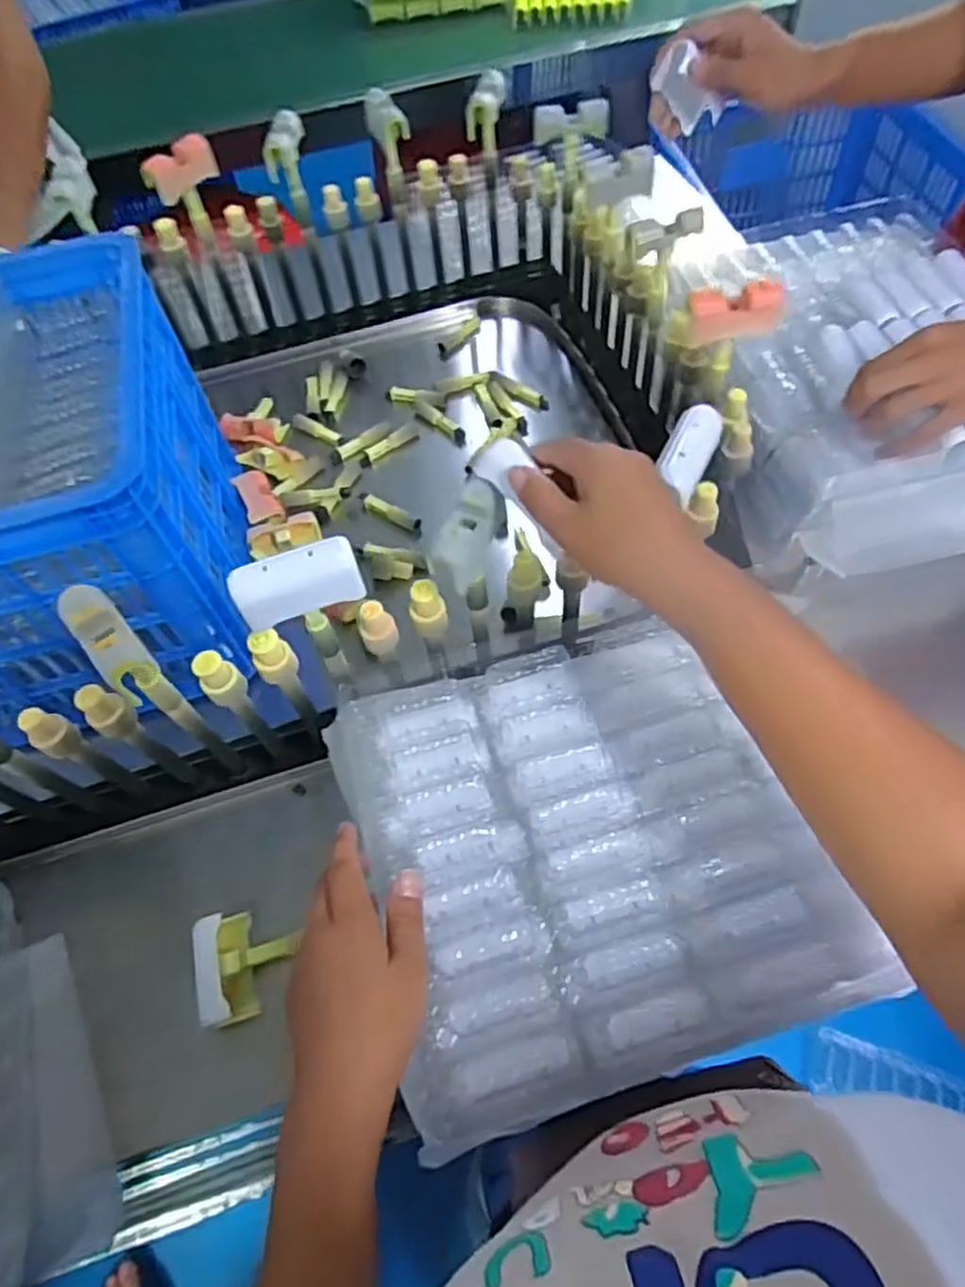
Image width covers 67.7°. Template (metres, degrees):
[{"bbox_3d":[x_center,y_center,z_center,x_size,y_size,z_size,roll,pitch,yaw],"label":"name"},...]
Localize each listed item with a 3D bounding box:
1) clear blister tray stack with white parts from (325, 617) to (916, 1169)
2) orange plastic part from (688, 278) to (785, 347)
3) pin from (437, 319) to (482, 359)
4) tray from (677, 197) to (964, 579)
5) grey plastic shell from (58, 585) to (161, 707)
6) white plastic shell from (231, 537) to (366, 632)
[{"bbox_3d":[0.066,0.127,0.473,0.281,0.031,0.275,-16,59,-7],"label":"clear blister tray stack with white parts"},{"bbox_3d":[0.199,-0.263,0.572,0.069,0.033,0.026,-5,58,1],"label":"orange plastic part"},{"bbox_3d":[-0.029,-0.402,0.949,0.019,0.016,0.074,35,66,22],"label":"pin"},{"bbox_3d":[0.374,-0.254,0.718,0.308,0.124,0.360,-16,59,-7],"label":"tray"},{"bbox_3d":[-0.223,-0.002,0.430,0.027,0.026,0.084,-35,82,-17],"label":"grey plastic shell"},{"bbox_3d":[-0.115,-0.037,0.448,0.076,0.043,0.020,-16,59,-6],"label":"white plastic shell"}]

